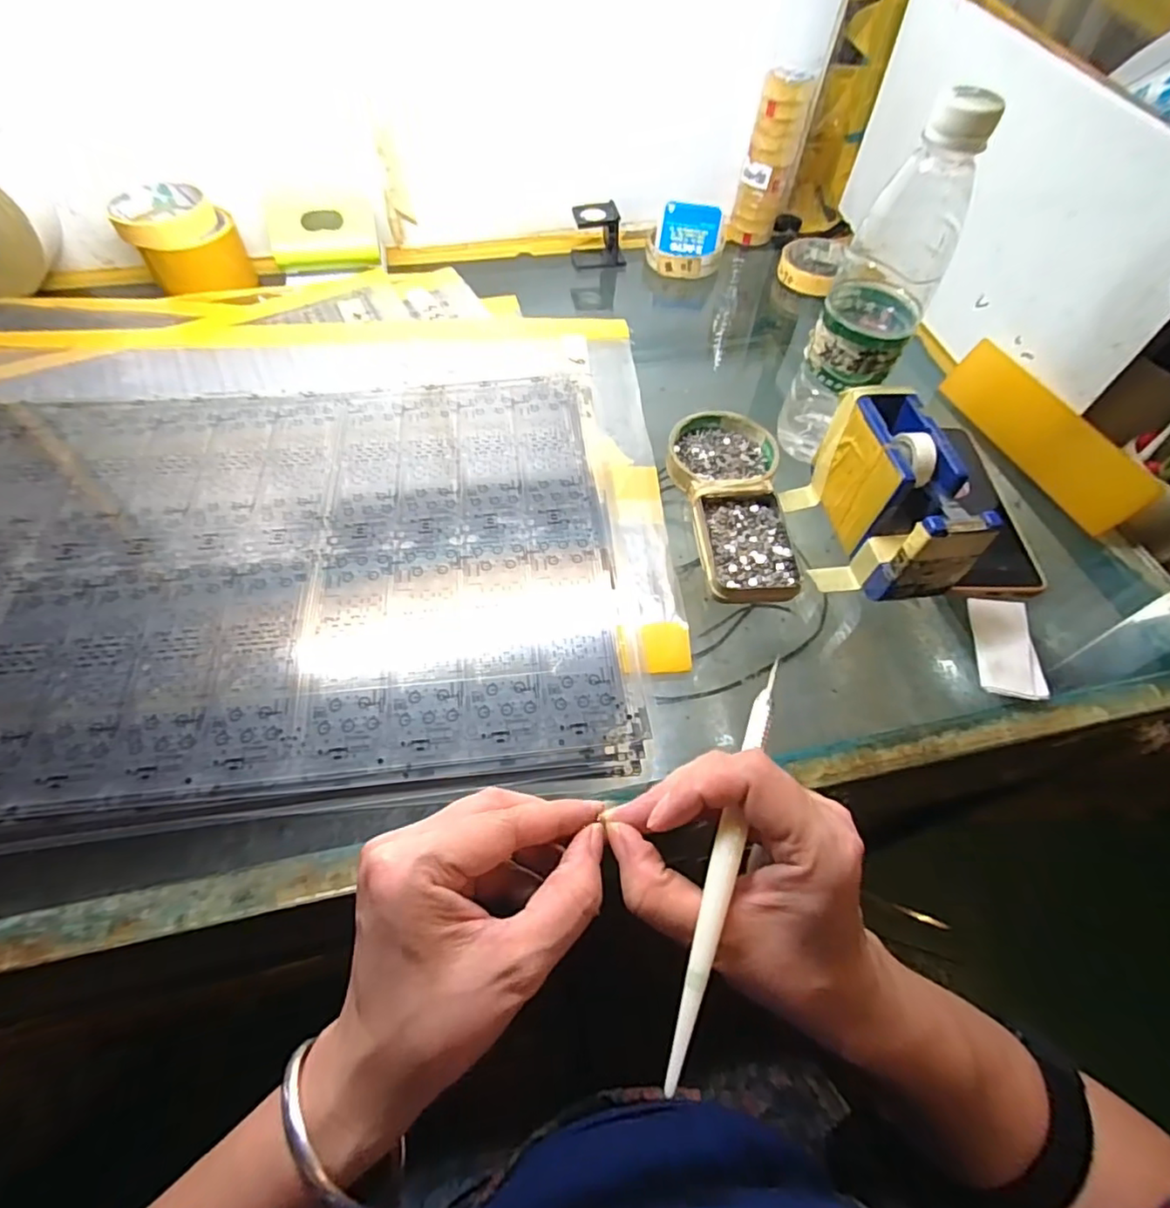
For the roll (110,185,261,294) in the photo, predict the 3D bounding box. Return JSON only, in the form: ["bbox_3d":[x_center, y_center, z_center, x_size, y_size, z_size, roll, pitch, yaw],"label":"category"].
[{"bbox_3d":[-0.384,-0.352,0.559,0.092,0.064,0.092,-26,61,-19],"label":"roll"}]

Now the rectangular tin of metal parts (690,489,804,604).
[{"bbox_3d":[0.112,-0.042,0.403,0.062,0.013,0.092,-1,56,-3],"label":"rectangular tin of metal parts"}]

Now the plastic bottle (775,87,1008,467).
[{"bbox_3d":[0.192,-0.198,0.385,0.058,0.215,0.066,28,59,15],"label":"plastic bottle"}]

